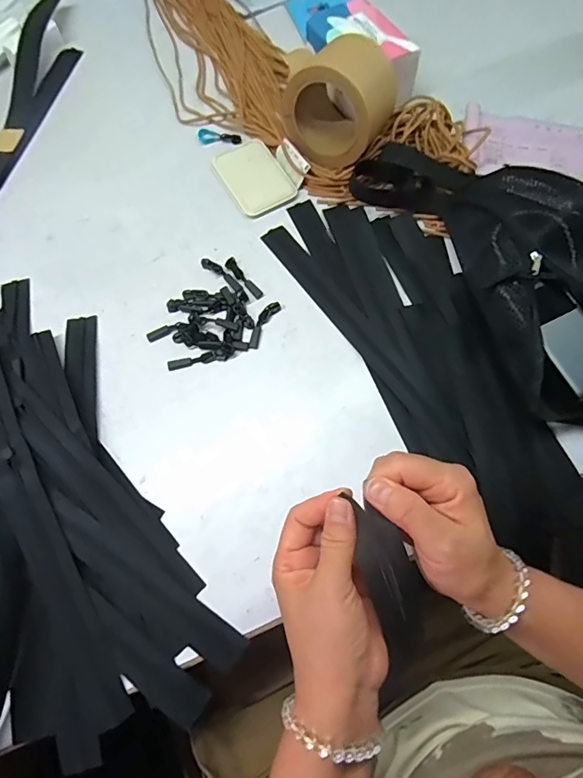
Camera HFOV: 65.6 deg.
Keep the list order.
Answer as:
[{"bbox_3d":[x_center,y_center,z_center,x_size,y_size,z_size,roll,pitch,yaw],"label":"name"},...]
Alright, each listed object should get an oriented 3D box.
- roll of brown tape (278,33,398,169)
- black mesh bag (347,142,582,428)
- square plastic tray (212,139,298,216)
[{"bbox_3d":[0.050,-0.313,0.505,0.106,0.102,0.095,32,73,12],"label":"roll of brown tape"},{"bbox_3d":[0.243,-0.134,0.454,0.191,0.064,0.378,-27,71,-9],"label":"black mesh bag"},{"bbox_3d":[-0.045,-0.254,0.541,0.070,0.010,0.099,-29,71,-9],"label":"square plastic tray"}]

